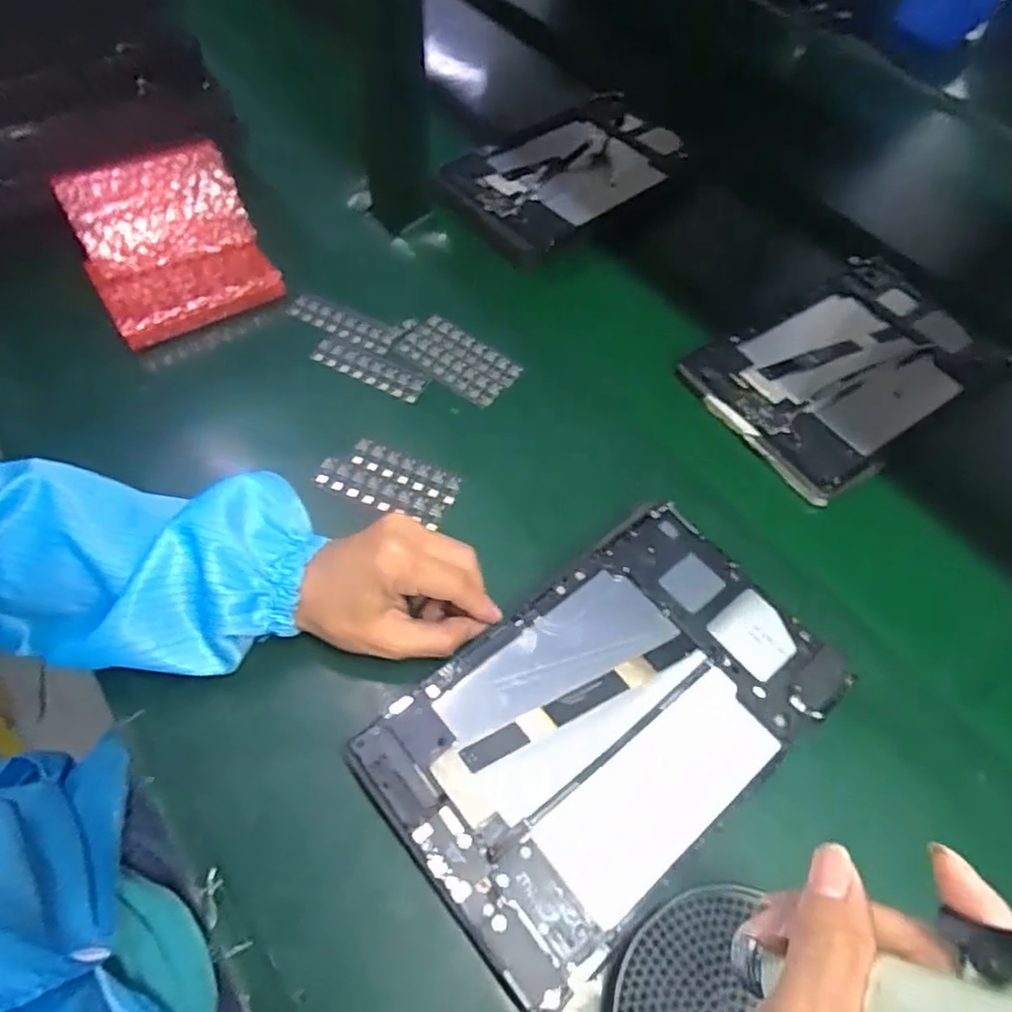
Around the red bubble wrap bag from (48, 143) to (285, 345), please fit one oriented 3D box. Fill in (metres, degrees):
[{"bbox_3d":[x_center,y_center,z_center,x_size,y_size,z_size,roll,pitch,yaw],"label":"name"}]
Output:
[{"bbox_3d":[-0.264,-0.206,0.530,0.130,0.080,0.120,-28,64,-20],"label":"red bubble wrap bag"}]

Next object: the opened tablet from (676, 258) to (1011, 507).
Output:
[{"bbox_3d":[0.275,-0.116,0.543,0.248,0.016,0.157,-31,63,-22],"label":"opened tablet"}]

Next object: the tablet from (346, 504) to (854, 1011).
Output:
[{"bbox_3d":[0.055,0.111,0.357,0.235,0.015,0.148,-34,63,-23],"label":"tablet"}]

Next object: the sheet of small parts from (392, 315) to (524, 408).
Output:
[{"bbox_3d":[-0.039,-0.116,0.528,0.094,0.005,0.051,36,66,18],"label":"sheet of small parts"}]

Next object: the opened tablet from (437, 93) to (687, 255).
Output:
[{"bbox_3d":[0.064,-0.333,0.652,0.239,0.014,0.154,-35,65,-22],"label":"opened tablet"}]

